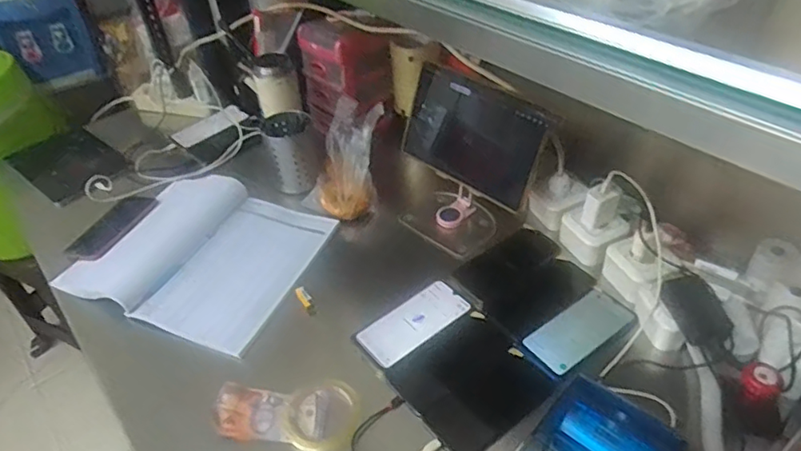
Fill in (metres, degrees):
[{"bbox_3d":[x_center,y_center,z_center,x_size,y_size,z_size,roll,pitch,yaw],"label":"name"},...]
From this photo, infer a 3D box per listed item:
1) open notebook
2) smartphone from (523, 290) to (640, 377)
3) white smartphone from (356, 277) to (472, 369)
[{"bbox_3d":[-0.317,0.040,0.914,0.338,0.031,0.300,15,46,21],"label":"open notebook"},{"bbox_3d":[0.246,0.142,0.759,0.154,0.013,0.073,-29,47,-25],"label":"smartphone"},{"bbox_3d":[0.019,0.137,0.797,0.166,0.015,0.074,-30,48,-25],"label":"white smartphone"}]

